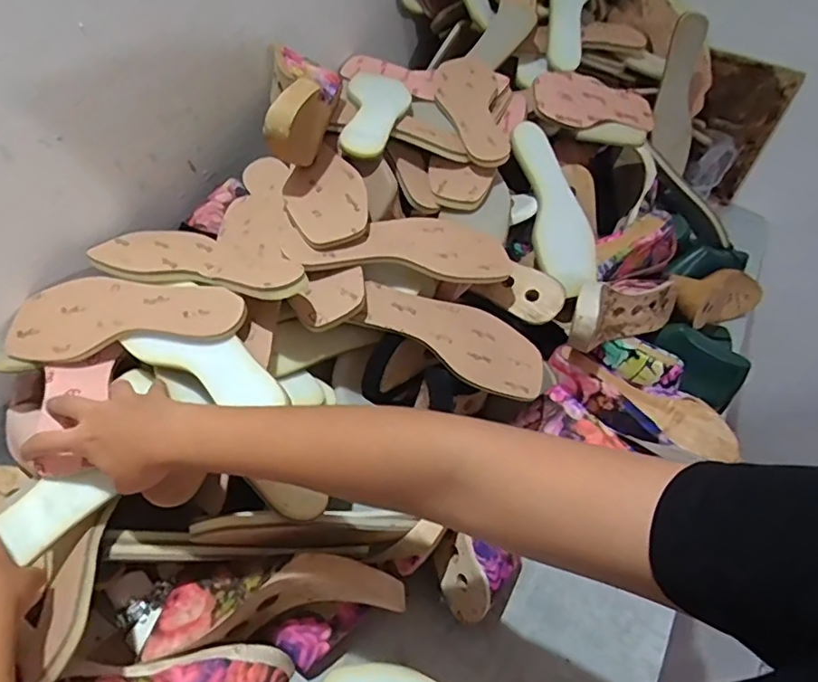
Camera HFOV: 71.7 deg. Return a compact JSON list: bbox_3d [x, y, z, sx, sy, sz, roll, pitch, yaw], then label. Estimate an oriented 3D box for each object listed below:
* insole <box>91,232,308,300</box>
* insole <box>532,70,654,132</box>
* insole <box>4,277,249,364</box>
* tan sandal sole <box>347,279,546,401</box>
[{"bbox_3d":[-0.198,-0.079,0.549,0.239,0.023,0.087,12,47,22],"label":"insole"},{"bbox_3d":[0.265,-0.340,0.803,0.226,0.019,0.090,-7,74,-31],"label":"insole"},{"bbox_3d":[-0.266,-0.022,0.527,0.237,0.006,0.078,-2,70,11],"label":"insole"},{"bbox_3d":[0.049,-0.006,0.589,0.200,0.007,0.080,27,60,-1],"label":"tan sandal sole"}]

